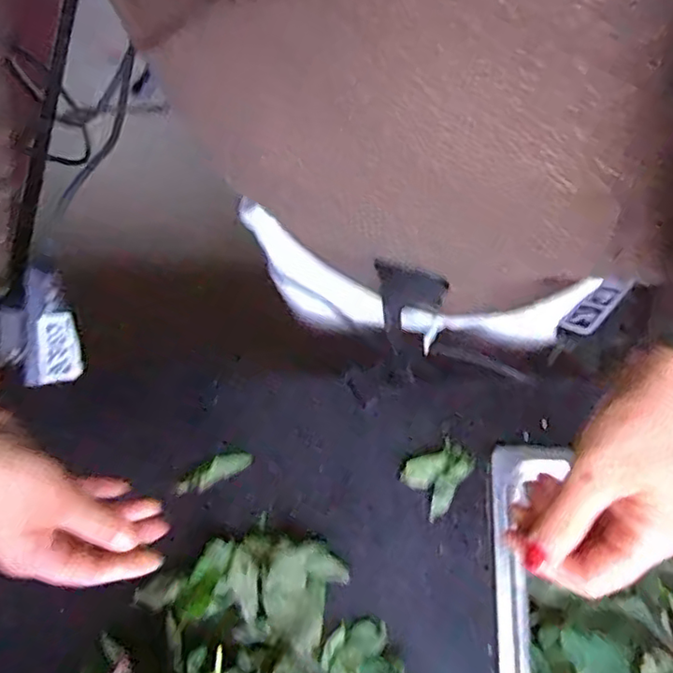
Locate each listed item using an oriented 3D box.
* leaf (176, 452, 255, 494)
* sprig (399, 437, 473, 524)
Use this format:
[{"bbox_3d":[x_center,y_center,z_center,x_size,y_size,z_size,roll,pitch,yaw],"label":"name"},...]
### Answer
[{"bbox_3d":[-0.109,0.120,0.543,0.069,0.010,0.020,-30,72,-6],"label":"leaf"},{"bbox_3d":[0.090,0.119,0.529,0.057,0.012,0.049,-39,73,-9],"label":"sprig"}]

